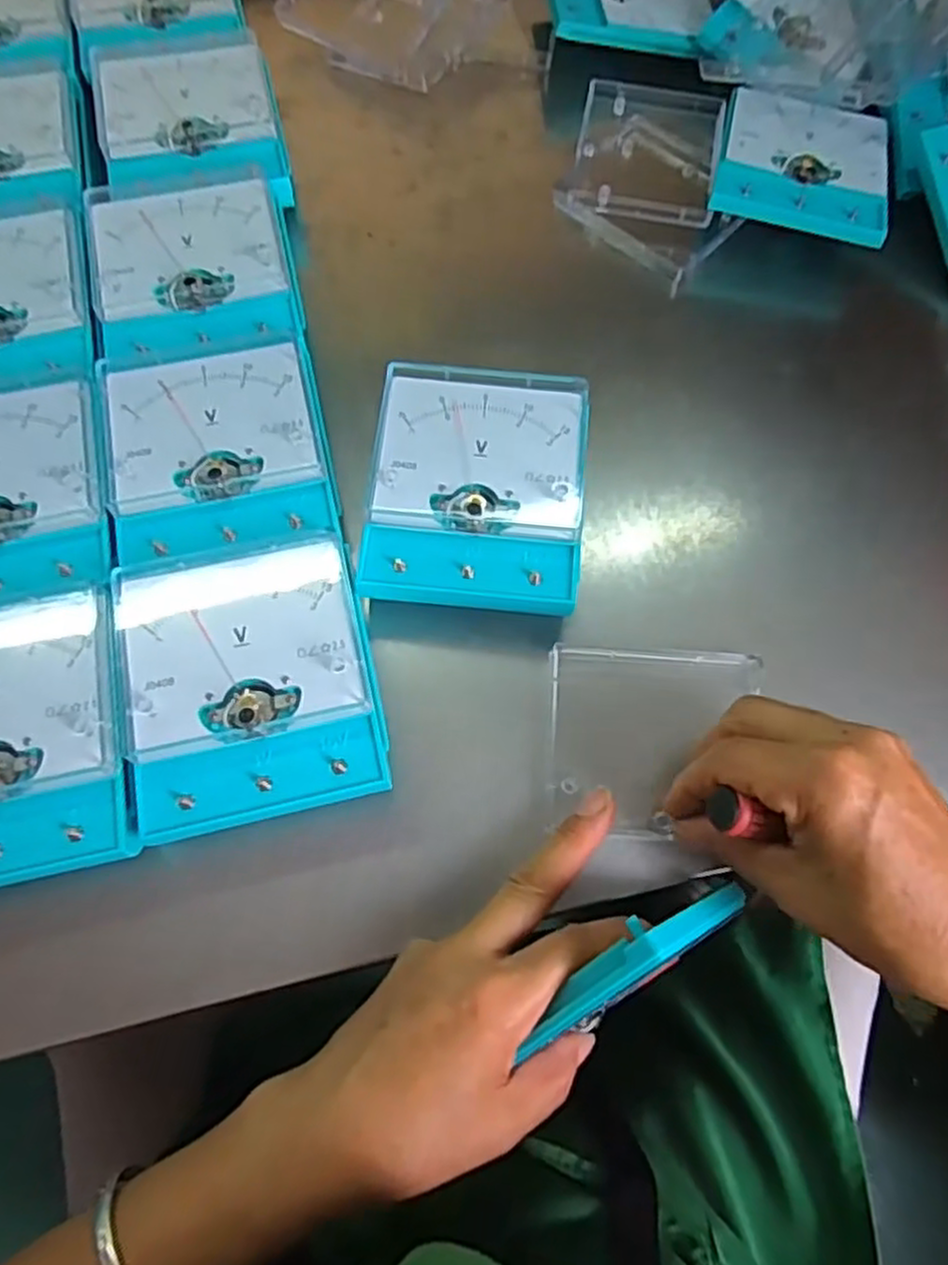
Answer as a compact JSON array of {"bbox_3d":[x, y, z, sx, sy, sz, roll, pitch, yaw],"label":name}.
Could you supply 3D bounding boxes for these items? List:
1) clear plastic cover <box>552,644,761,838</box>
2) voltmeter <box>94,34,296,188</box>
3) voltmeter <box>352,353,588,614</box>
[{"bbox_3d":[0.081,0.047,0.330,0.094,0.008,0.085,3,70,0],"label":"clear plastic cover"},{"bbox_3d":[-0.166,-0.299,0.442,0.100,0.042,0.121,-12,70,-6],"label":"voltmeter"},{"bbox_3d":[0.002,-0.065,0.355,0.098,0.038,0.121,5,70,1],"label":"voltmeter"}]

